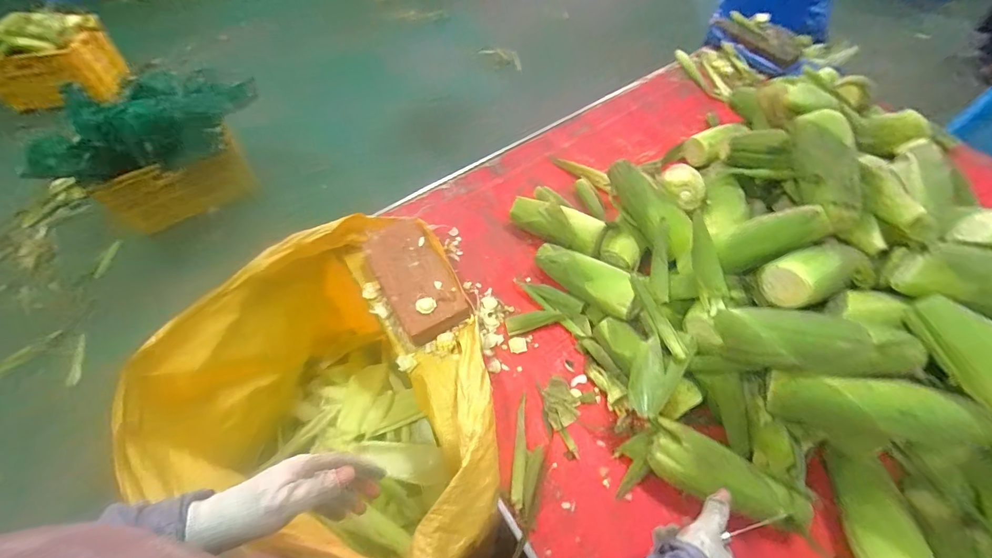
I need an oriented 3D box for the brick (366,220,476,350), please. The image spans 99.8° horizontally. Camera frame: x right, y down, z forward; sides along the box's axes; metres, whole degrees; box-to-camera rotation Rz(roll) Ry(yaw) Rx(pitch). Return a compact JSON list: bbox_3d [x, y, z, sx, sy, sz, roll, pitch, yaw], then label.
[{"bbox_3d":[-0.146,0.000,0.758,0.129,0.063,0.238,-28,59,-14],"label":"brick"}]

